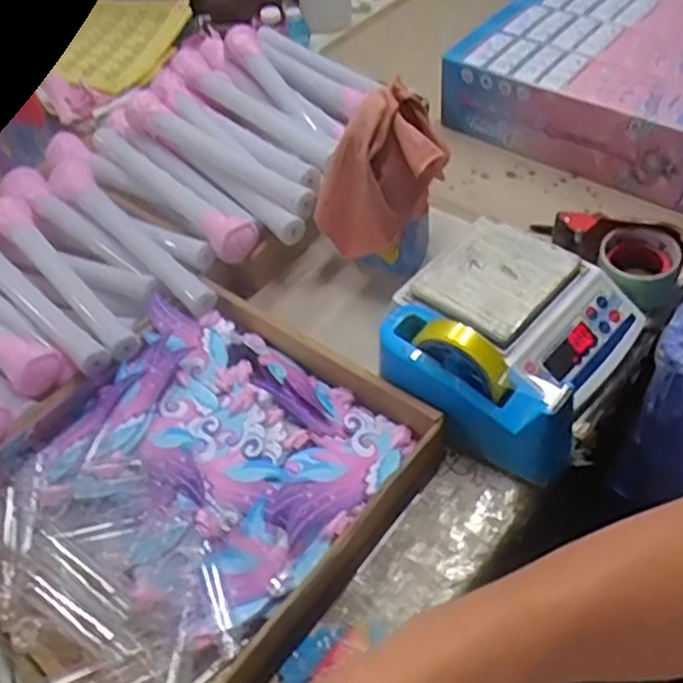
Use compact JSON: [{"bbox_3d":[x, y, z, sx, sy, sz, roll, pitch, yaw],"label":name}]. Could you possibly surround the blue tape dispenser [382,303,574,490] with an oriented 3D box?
[{"bbox_3d":[0.125,0.039,0.666,0.202,0.099,0.076,32,60,28],"label":"blue tape dispenser"}]

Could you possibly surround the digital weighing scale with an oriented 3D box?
[{"bbox_3d":[0.188,-0.036,0.752,0.224,0.068,0.190,30,59,27],"label":"digital weighing scale"}]

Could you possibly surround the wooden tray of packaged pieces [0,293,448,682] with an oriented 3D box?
[{"bbox_3d":[-0.148,0.121,0.657,0.356,0.059,0.387,33,60,28],"label":"wooden tray of packaged pieces"}]

